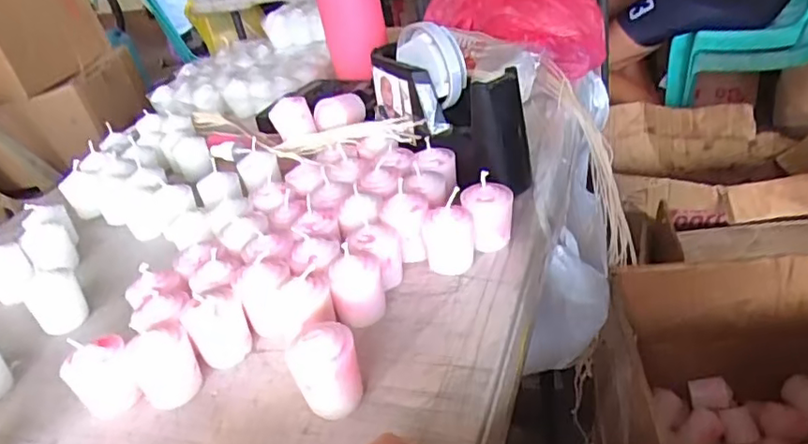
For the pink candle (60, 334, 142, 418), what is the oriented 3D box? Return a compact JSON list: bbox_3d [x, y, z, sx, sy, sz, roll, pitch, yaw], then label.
[{"bbox_3d":[-0.187,0.098,0.389,0.039,0.043,0.035,-29,35,-25],"label":"pink candle"}]

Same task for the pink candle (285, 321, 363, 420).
[{"bbox_3d":[-0.045,0.088,0.357,0.038,0.055,0.031,-15,31,-5],"label":"pink candle"}]

